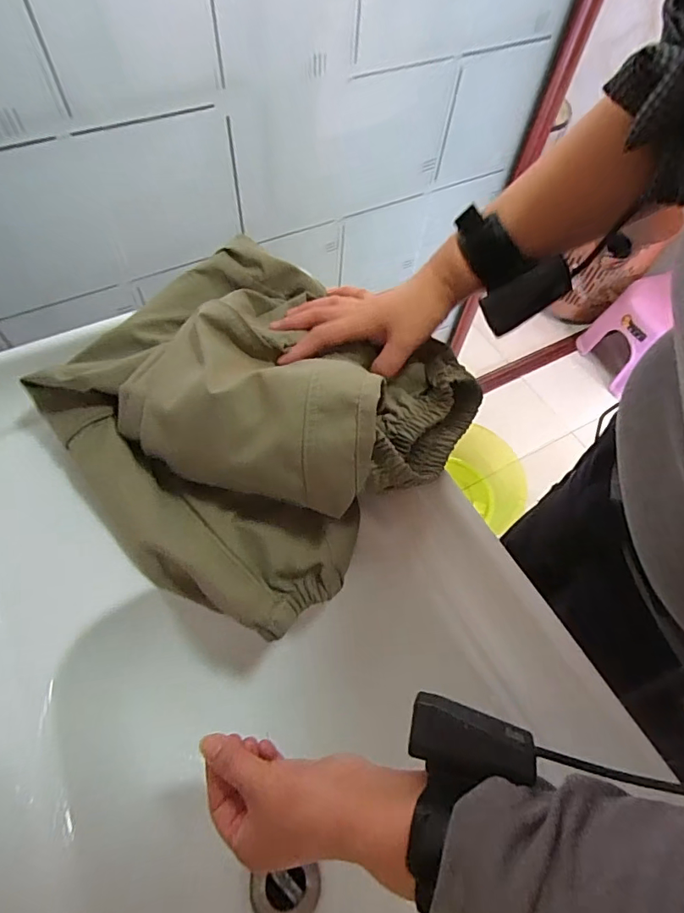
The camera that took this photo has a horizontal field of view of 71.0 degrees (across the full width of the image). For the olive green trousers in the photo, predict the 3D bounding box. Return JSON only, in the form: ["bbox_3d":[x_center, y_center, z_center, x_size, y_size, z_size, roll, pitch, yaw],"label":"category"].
[{"bbox_3d":[-0.076,-0.047,0.423,0.287,0.153,0.295,-38,69,-22],"label":"olive green trousers"}]

